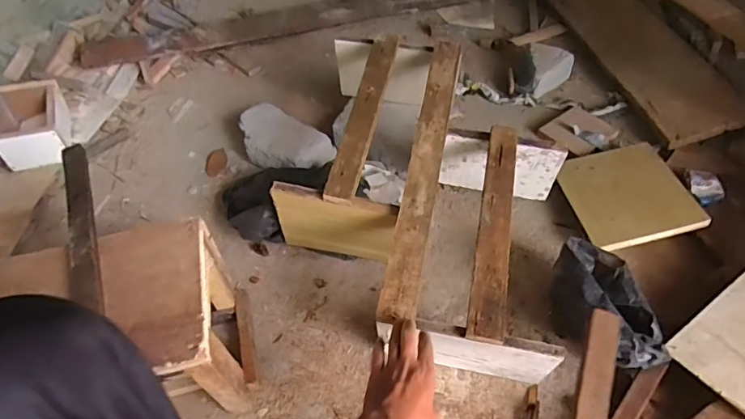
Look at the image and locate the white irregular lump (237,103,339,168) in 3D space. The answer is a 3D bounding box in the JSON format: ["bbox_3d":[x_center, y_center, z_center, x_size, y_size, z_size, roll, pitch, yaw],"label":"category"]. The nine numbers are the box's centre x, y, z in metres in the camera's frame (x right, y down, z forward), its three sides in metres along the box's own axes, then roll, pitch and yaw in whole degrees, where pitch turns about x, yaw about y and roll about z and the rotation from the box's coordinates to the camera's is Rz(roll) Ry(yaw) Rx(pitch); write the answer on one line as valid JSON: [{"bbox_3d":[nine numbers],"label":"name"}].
[{"bbox_3d":[-0.195,-0.141,1.054,0.219,0.066,0.122,30,59,25],"label":"white irregular lump"}]

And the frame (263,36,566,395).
[{"bbox_3d":[0.085,-0.040,0.845,0.441,0.204,0.544,9,53,12],"label":"frame"}]

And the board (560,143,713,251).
[{"bbox_3d":[0.471,-0.033,0.915,0.192,0.010,0.232,-13,46,6],"label":"board"}]

